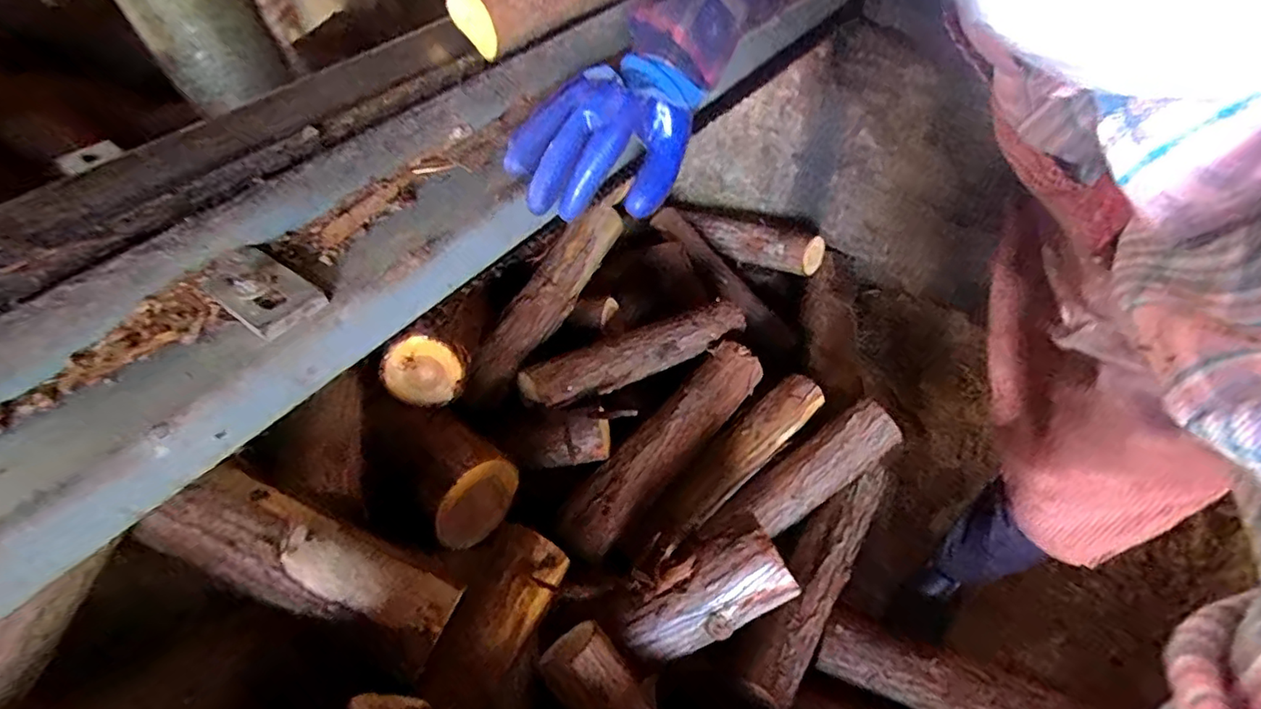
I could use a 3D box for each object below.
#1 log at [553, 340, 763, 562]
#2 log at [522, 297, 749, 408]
[{"bbox_3d":[0.071,0.149,1.030,0.110,0.078,0.519,28,58,26],"label":"log"},{"bbox_3d":[0.027,-0.011,1.113,0.517,0.078,0.082,-20,49,-30],"label":"log"}]

